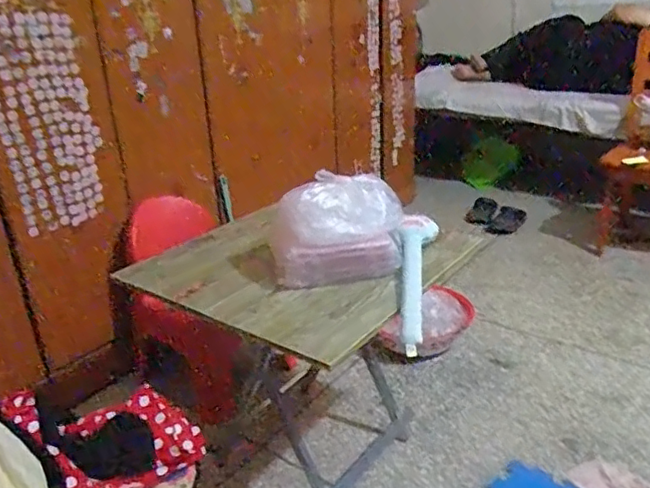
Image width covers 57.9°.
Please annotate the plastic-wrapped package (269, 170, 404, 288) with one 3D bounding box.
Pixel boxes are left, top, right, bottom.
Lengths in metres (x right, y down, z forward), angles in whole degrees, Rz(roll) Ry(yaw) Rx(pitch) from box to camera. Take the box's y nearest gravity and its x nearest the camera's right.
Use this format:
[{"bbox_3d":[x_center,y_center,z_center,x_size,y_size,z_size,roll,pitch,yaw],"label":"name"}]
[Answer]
[{"bbox_3d":[0.023,-0.028,1.156,0.260,0.209,0.104,-5,23,-4],"label":"plastic-wrapped package"}]

